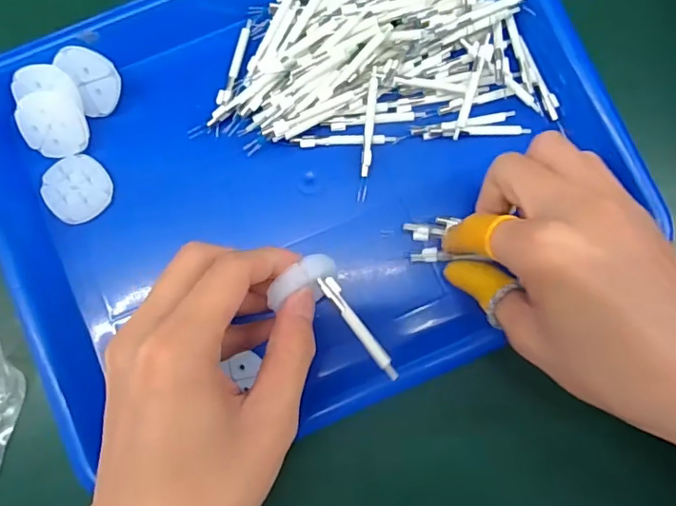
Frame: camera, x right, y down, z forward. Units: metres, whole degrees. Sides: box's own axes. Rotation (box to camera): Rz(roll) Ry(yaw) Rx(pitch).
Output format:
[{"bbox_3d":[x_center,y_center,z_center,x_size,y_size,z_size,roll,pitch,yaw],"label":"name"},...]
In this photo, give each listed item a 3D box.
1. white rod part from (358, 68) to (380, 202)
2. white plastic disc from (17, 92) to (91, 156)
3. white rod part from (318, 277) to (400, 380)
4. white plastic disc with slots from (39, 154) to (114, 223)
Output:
[{"bbox_3d":[0.017,-0.066,0.296,0.005,0.005,0.072,5,96,-2],"label":"white rod part"},{"bbox_3d":[-0.156,-0.070,0.288,0.034,0.004,0.034,-2,106,-7],"label":"white plastic disc"},{"bbox_3d":[0.009,0.034,0.240,0.007,0.004,0.056,-34,74,-7],"label":"white rod part"},{"bbox_3d":[-0.144,-0.036,0.291,0.034,0.004,0.034,-31,85,-4],"label":"white plastic disc with slots"}]

